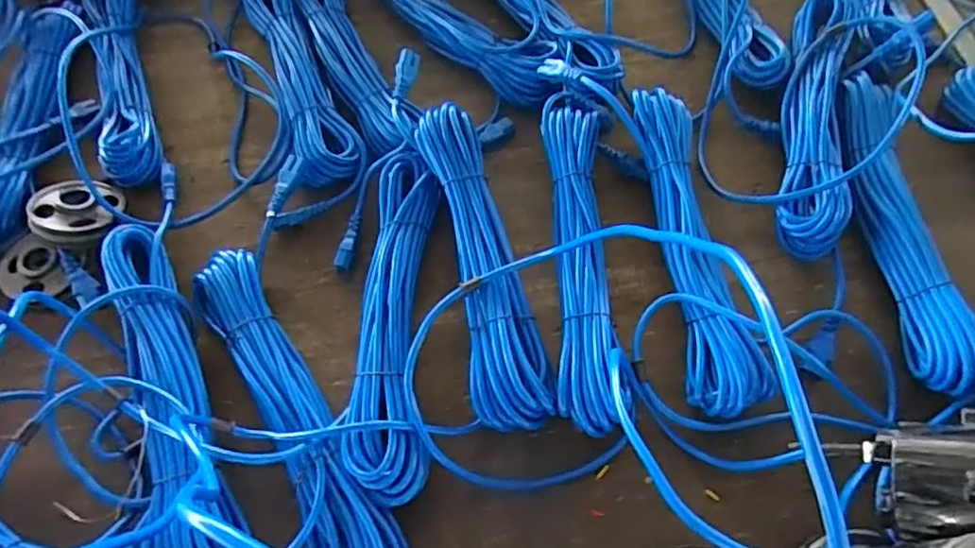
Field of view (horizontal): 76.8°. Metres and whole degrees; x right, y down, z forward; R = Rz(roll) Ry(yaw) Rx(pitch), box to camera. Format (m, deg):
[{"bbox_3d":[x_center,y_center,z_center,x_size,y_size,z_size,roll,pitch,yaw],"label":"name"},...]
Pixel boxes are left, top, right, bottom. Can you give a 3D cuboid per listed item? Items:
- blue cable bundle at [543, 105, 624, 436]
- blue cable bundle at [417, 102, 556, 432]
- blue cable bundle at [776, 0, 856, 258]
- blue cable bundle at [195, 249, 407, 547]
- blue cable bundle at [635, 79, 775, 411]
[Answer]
[{"bbox_3d":[0.092,-0.019,0.617,0.060,0.055,0.348,-1,63,1],"label":"blue cable bundle"},{"bbox_3d":[-0.007,-0.015,0.613,0.077,0.064,0.346,-12,63,-4],"label":"blue cable bundle"},{"bbox_3d":[0.362,-0.175,0.681,0.068,0.067,0.345,13,64,8],"label":"blue cable bundle"},{"bbox_3d":[-0.180,0.121,0.558,0.074,0.047,0.351,-29,66,-13],"label":"blue cable bundle"},{"bbox_3d":[0.207,-0.031,0.616,0.071,0.063,0.346,-5,63,-1],"label":"blue cable bundle"}]

